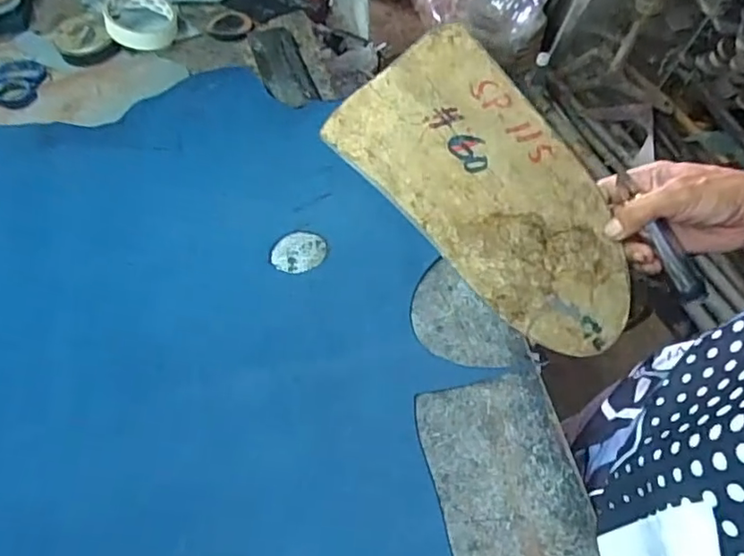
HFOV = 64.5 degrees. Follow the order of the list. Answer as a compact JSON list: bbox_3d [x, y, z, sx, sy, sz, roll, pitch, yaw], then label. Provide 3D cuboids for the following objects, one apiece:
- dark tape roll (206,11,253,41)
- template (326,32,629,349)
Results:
[{"bbox_3d":[-0.185,-0.327,0.765,0.061,0.011,0.051,2,60,-1],"label":"dark tape roll"},{"bbox_3d":[0.106,-0.068,0.474,0.145,0.009,0.272,-44,91,-13],"label":"template"}]

